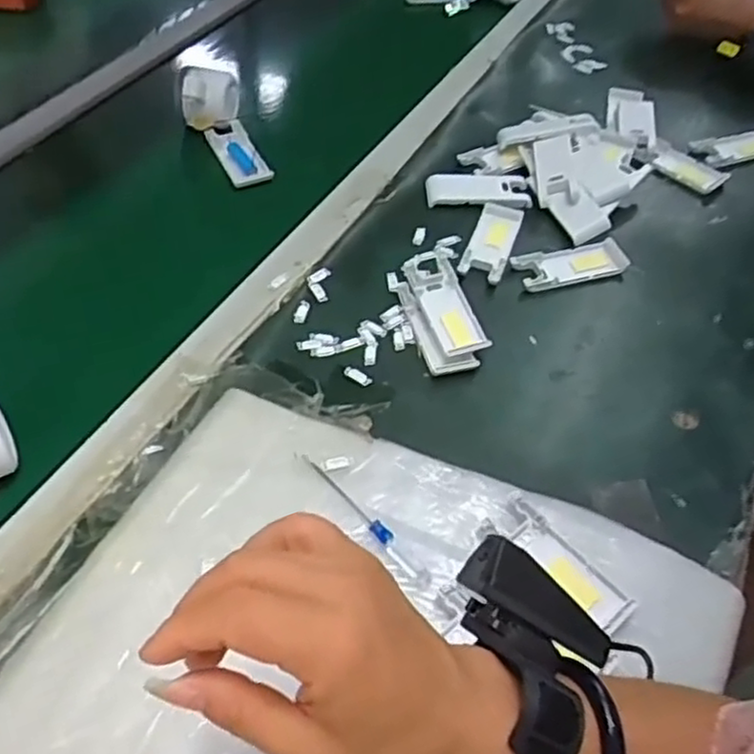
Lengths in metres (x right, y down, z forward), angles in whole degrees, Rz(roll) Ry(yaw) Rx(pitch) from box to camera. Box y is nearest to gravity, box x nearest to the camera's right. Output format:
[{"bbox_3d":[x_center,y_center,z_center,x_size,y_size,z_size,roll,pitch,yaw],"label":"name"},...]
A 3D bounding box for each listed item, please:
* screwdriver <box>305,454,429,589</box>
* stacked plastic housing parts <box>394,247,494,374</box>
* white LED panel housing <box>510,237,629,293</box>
[{"bbox_3d":[-0.009,0.093,0.498,0.010,0.008,0.126,-33,60,-25],"label":"screwdriver"},{"bbox_3d":[0.055,-0.061,0.637,0.055,0.021,0.127,-12,53,-12],"label":"stacked plastic housing parts"},{"bbox_3d":[0.180,-0.106,0.680,0.103,0.012,0.041,-13,53,-13],"label":"white LED panel housing"}]

